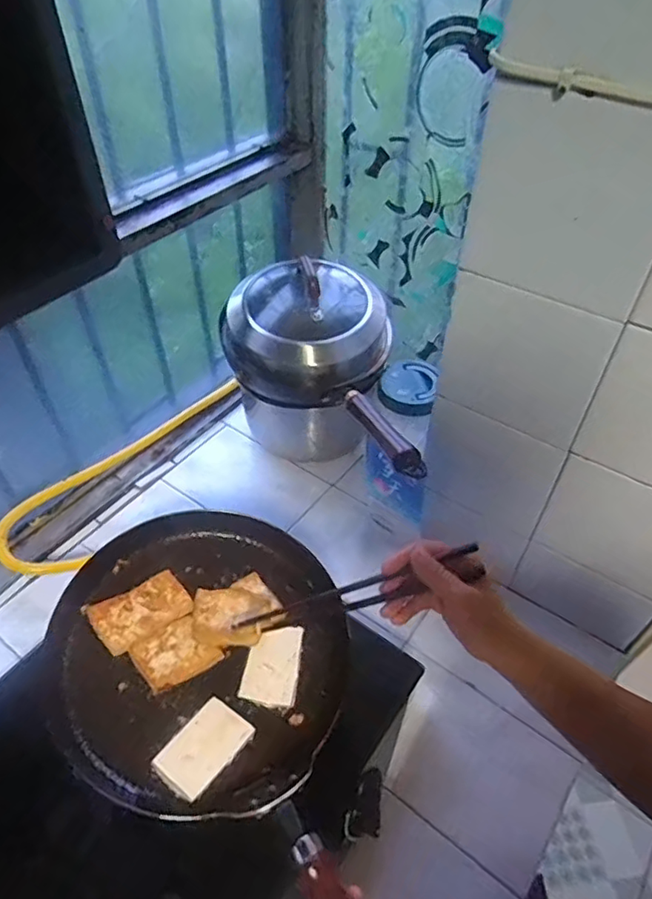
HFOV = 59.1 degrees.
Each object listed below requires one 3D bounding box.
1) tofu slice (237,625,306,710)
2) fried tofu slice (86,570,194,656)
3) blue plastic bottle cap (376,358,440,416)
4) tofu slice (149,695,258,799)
[{"bbox_3d":[-0.051,0.213,0.572,0.053,0.010,0.074,19,62,-10],"label":"tofu slice"},{"bbox_3d":[-0.185,0.162,0.579,0.091,0.019,0.051,-29,54,-25],"label":"fried tofu slice"},{"bbox_3d":[0.113,-0.089,0.799,0.080,0.021,0.092,12,48,10],"label":"blue plastic bottle cap"},{"bbox_3d":[-0.111,0.269,0.523,0.051,0.013,0.080,32,55,25],"label":"tofu slice"}]

